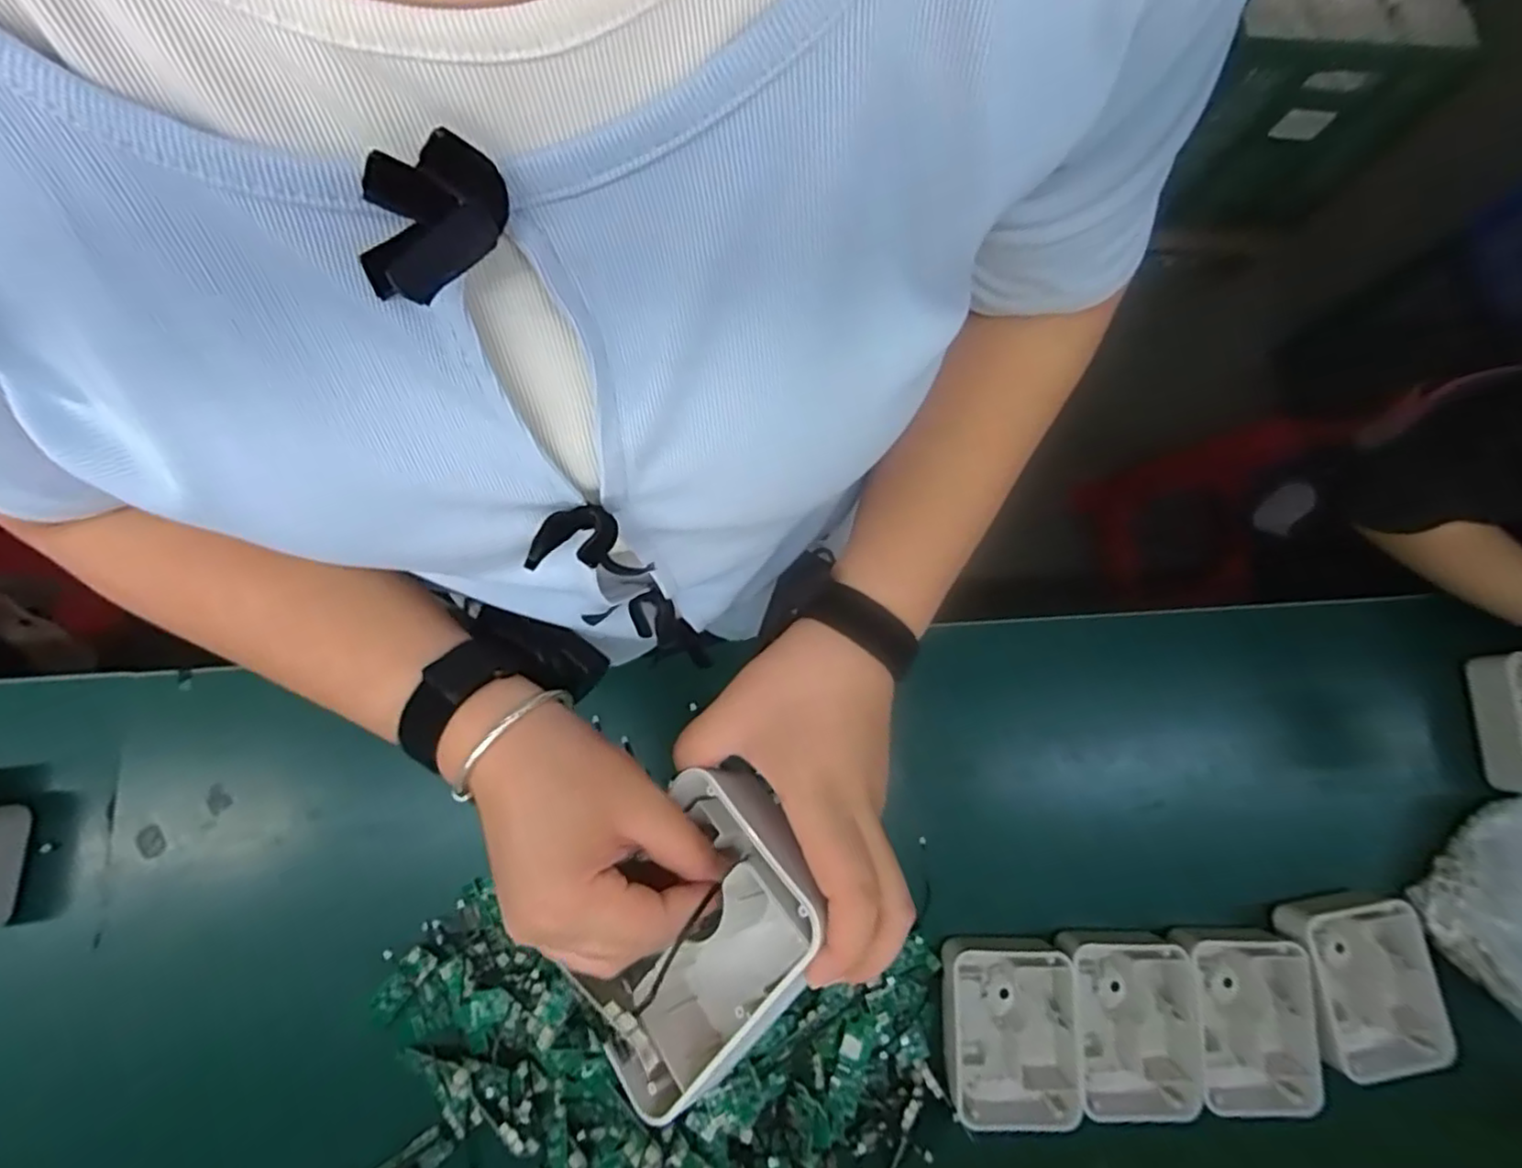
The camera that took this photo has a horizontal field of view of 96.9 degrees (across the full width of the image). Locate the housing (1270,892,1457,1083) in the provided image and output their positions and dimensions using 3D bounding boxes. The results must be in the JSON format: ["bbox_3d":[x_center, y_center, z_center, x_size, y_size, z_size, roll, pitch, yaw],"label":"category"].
[{"bbox_3d":[0.499,0.337,0.563,0.104,0.045,0.139,-4,82,-4],"label":"housing"}]

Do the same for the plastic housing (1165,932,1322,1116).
[{"bbox_3d":[0.397,0.357,0.555,0.101,0.036,0.132,0,81,-4],"label":"plastic housing"}]

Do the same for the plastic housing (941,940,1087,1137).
[{"bbox_3d":[0.200,0.362,0.551,0.103,0.041,0.132,1,81,-4],"label":"plastic housing"}]

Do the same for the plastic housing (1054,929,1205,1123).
[{"bbox_3d":[0.301,0.357,0.550,0.103,0.035,0.138,-1,82,-4],"label":"plastic housing"}]

